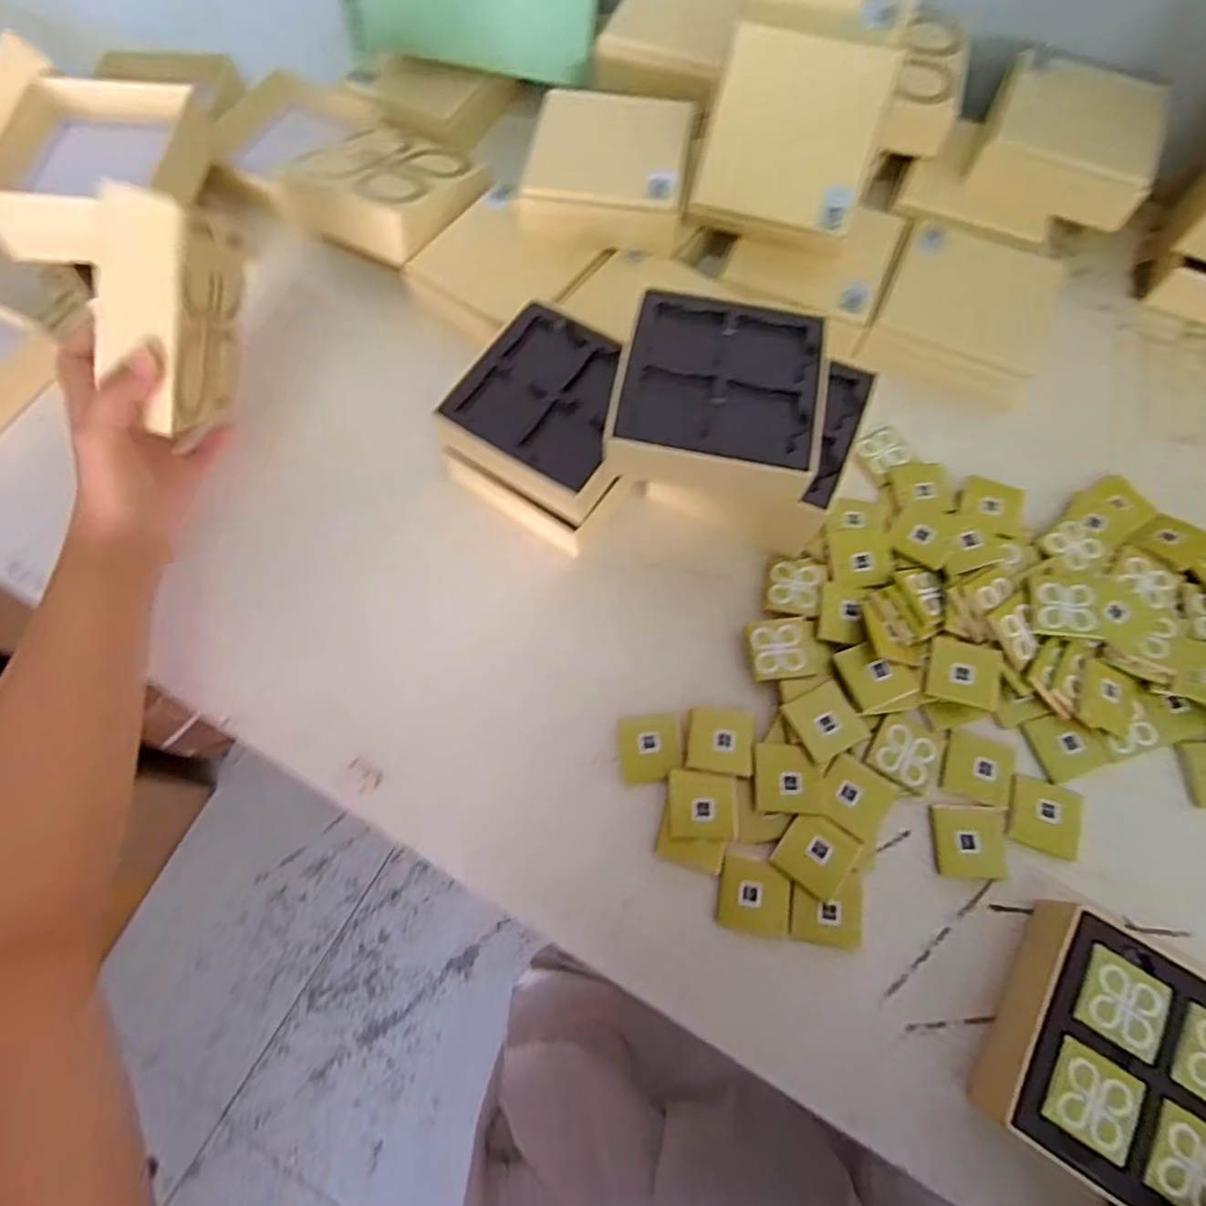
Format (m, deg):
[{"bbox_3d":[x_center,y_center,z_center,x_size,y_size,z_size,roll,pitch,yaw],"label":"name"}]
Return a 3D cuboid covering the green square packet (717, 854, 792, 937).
[{"bbox_3d":[0.080,0.154,0.336,0.036,0.004,0.035,7,72,4],"label":"green square packet"}]

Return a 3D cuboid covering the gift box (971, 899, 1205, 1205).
[{"bbox_3d":[0.242,0.214,0.297,0.115,0.030,0.103,31,75,11],"label":"gift box"}]

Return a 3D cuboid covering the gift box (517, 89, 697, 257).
[{"bbox_3d":[0.004,-0.305,0.451,0.111,0.030,0.114,8,70,3],"label":"gift box"}]

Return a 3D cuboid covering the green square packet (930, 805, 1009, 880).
[{"bbox_3d":[0.201,0.129,0.346,0.039,0.004,0.037,1,72,2],"label":"green square packet"}]

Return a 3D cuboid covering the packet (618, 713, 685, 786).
[{"bbox_3d":[0.028,0.082,0.361,0.035,0.004,0.037,-6,71,0],"label":"packet"}]

